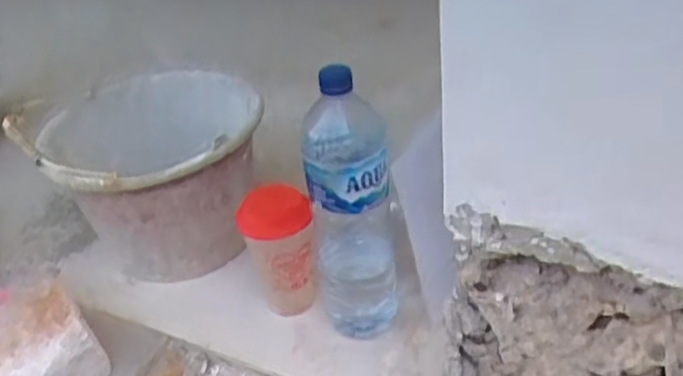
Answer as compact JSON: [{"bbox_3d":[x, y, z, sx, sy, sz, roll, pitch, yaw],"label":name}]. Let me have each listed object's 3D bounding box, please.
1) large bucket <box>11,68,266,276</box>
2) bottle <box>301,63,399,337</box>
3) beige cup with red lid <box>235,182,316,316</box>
[{"bbox_3d":[-0.247,-0.030,0.913,0.281,0.232,0.286,-5,33,3],"label":"large bucket"},{"bbox_3d":[0.014,0.026,0.729,0.092,0.323,0.090,-7,32,-1],"label":"bottle"},{"bbox_3d":[-0.068,0.078,0.794,0.076,0.154,0.074,-5,33,3],"label":"beige cup with red lid"}]

